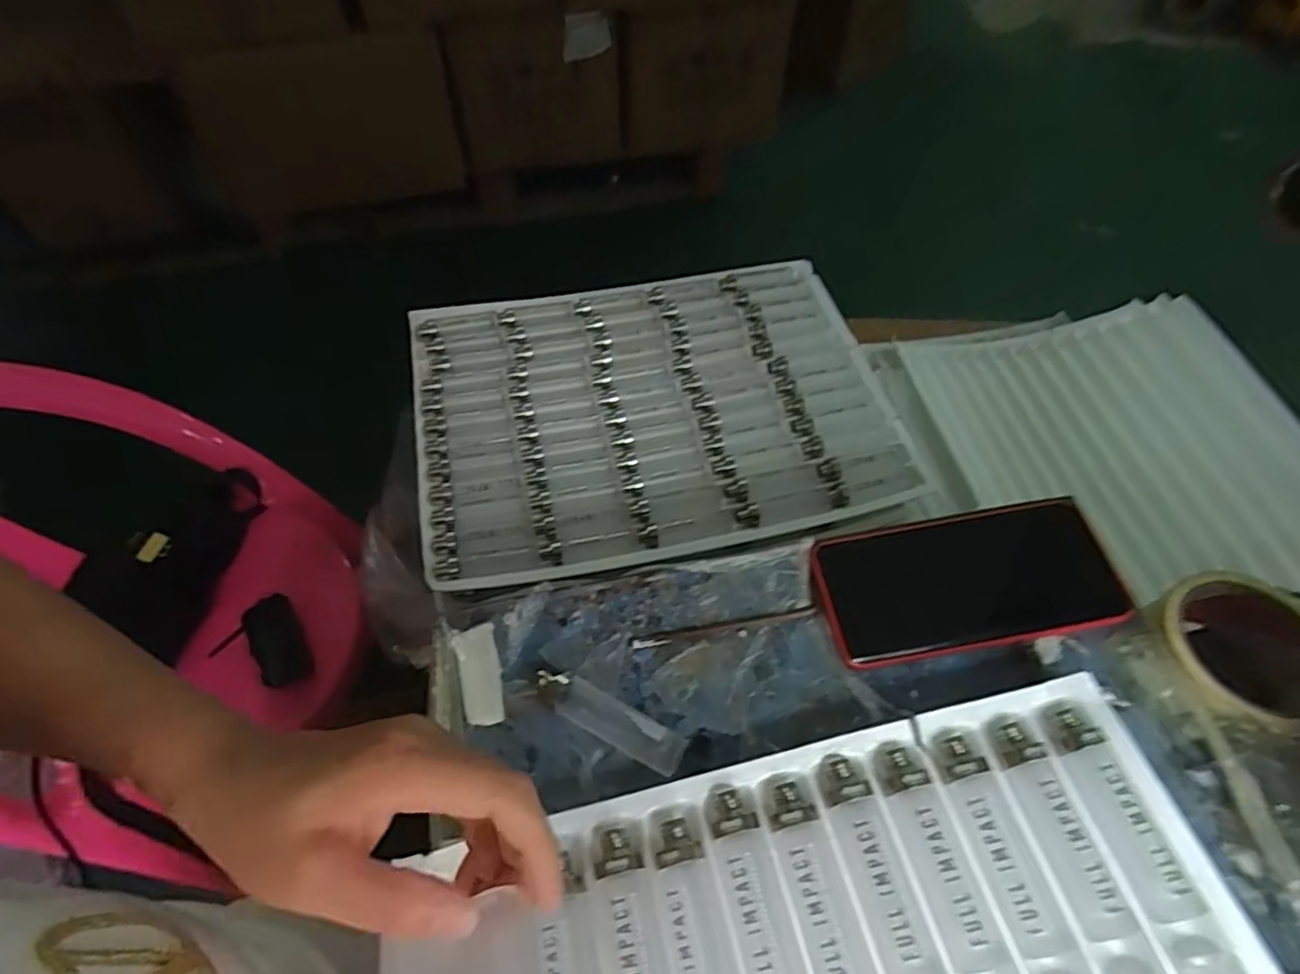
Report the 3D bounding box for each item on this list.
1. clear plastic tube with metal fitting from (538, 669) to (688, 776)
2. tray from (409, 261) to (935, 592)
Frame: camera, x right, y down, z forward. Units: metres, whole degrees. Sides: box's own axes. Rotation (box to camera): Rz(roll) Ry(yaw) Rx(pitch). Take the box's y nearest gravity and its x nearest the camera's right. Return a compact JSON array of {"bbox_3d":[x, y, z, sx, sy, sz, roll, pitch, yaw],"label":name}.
[{"bbox_3d":[-0.021,0.118,0.354,0.083,0.013,0.020,23,59,16],"label":"clear plastic tube with metal fitting"},{"bbox_3d":[0.001,-0.083,0.678,0.443,0.019,0.344,-12,56,-7],"label":"tray"}]

